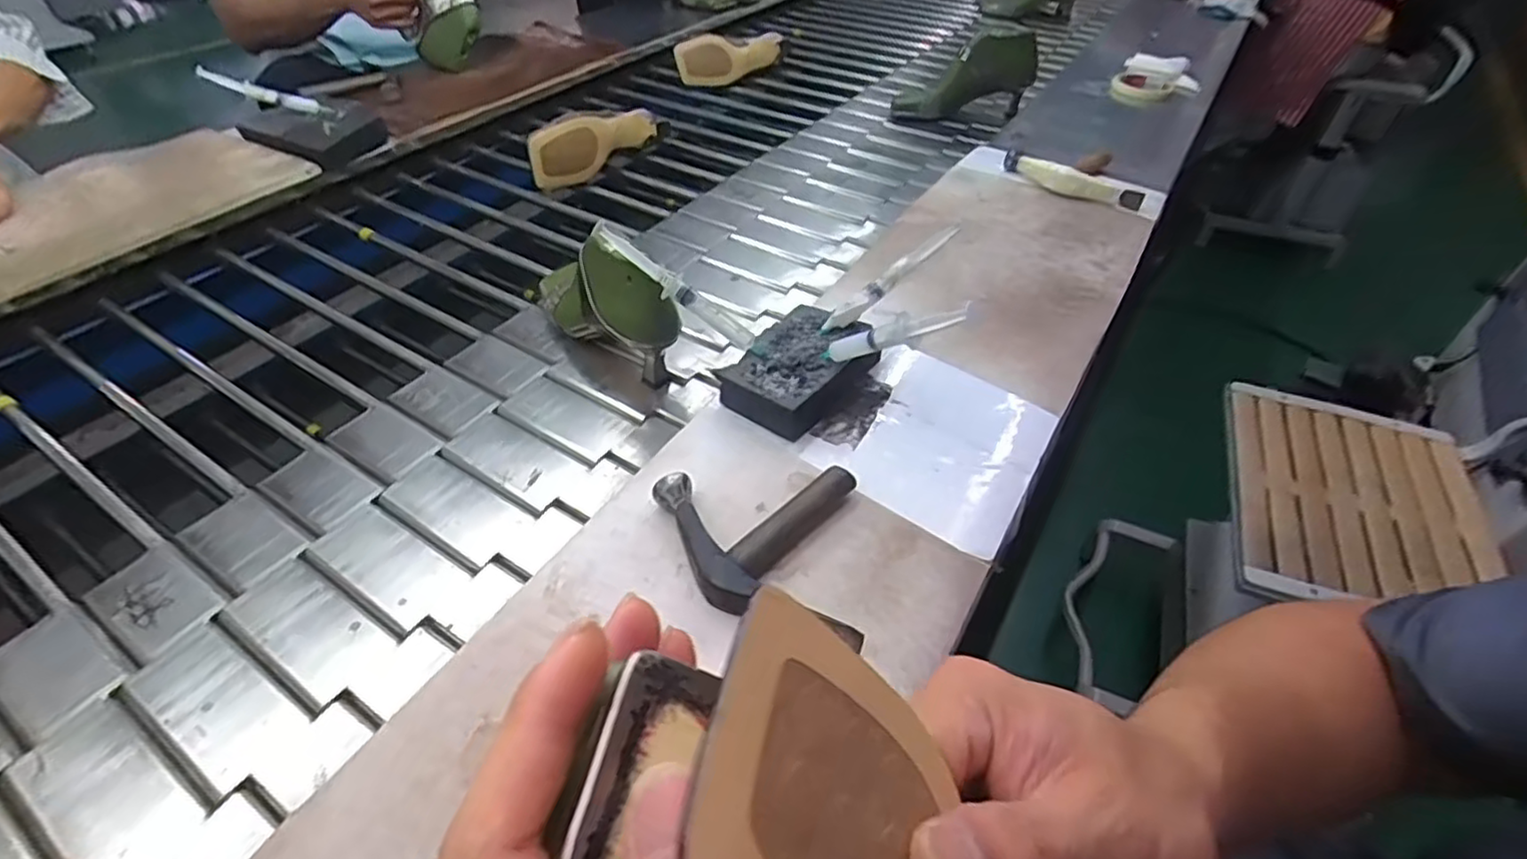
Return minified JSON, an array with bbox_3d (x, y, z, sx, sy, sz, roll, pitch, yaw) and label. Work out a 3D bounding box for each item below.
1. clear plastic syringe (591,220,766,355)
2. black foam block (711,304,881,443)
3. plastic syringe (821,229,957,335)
[{"bbox_3d":[-0.069,-0.114,0.562,0.167,0.023,0.013,37,50,0],"label":"clear plastic syringe"},{"bbox_3d":[0.035,-0.051,0.573,0.088,0.038,0.132,29,51,24],"label":"black foam block"},{"bbox_3d":[0.104,-0.125,0.577,0.134,0.018,0.013,-38,48,10],"label":"plastic syringe"}]

